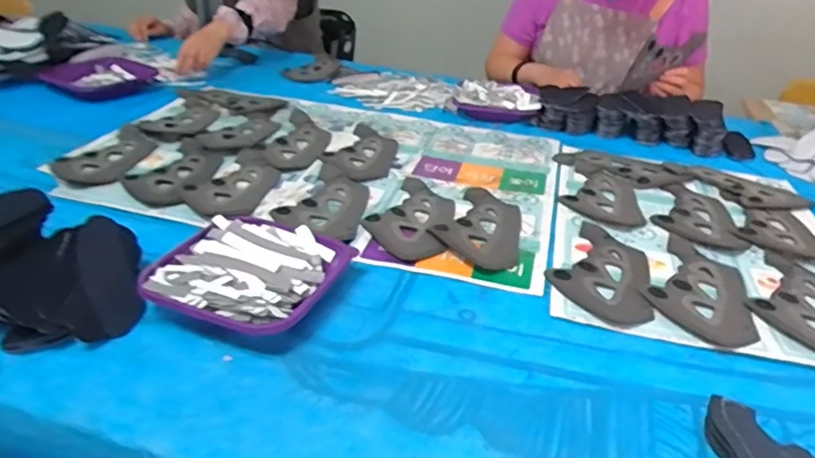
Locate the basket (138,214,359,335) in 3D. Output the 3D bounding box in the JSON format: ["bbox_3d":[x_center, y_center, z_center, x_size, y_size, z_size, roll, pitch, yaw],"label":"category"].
[{"bbox_3d":[-0.167,0.049,0.638,0.174,0.044,0.176,15,33,18],"label":"basket"}]

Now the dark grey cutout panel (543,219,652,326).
[{"bbox_3d":[0.248,0.049,0.762,0.119,0.007,0.219,12,30,12],"label":"dark grey cutout panel"}]

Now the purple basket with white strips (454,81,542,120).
[{"bbox_3d":[0.180,-0.263,1.209,0.169,0.053,0.131,8,31,7],"label":"purple basket with white strips"}]

